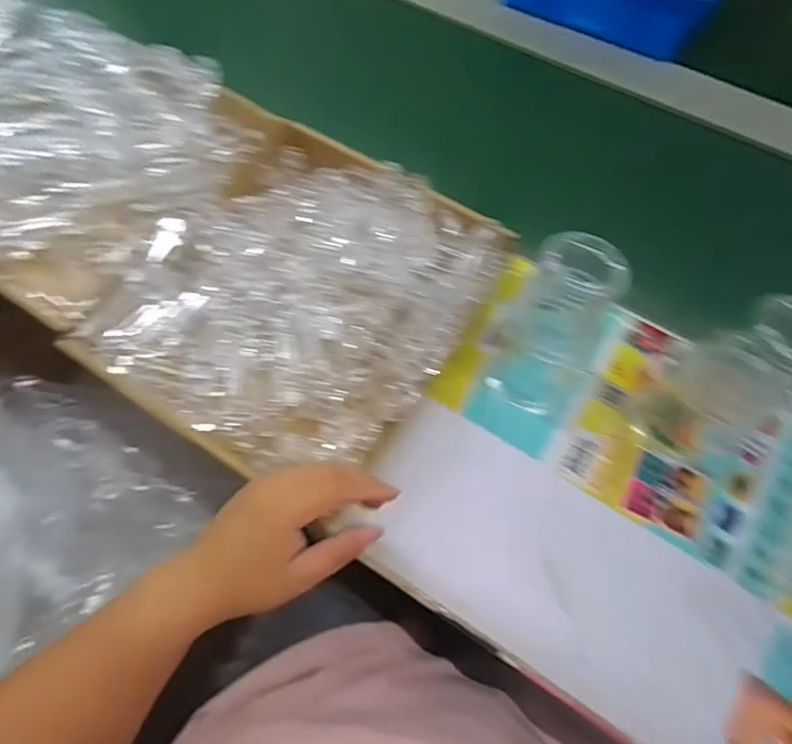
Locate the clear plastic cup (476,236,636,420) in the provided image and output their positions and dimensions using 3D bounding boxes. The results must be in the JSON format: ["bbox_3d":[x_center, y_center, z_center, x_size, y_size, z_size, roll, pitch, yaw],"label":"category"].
[{"bbox_3d":[0.119,-0.033,0.430,0.074,0.177,0.056,25,67,10],"label":"clear plastic cup"}]

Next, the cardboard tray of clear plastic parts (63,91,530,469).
[{"bbox_3d":[-0.086,-0.073,0.504,0.297,0.057,0.316,30,68,12],"label":"cardboard tray of clear plastic parts"}]

